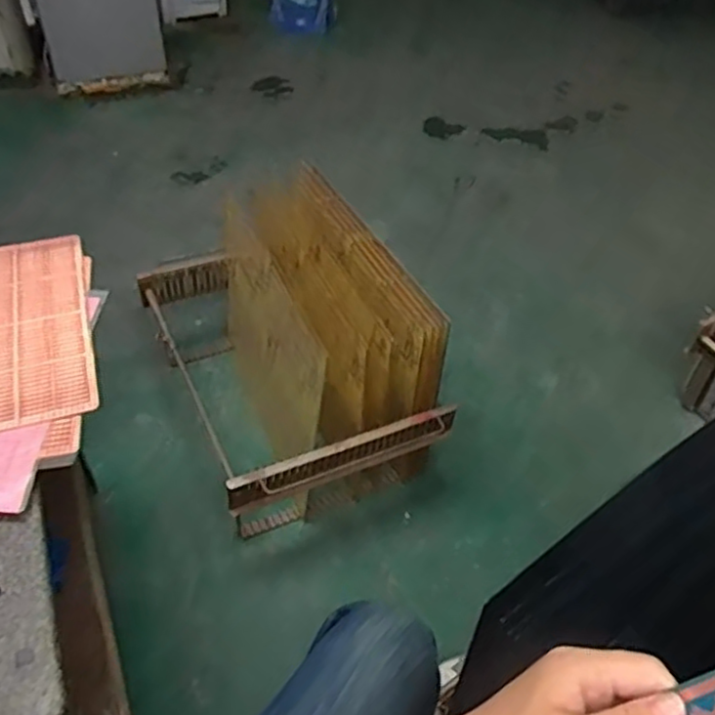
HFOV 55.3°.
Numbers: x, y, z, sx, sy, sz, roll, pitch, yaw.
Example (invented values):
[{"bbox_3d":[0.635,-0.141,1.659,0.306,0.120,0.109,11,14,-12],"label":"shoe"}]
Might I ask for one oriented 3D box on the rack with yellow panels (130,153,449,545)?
[{"bbox_3d":[-0.128,-0.023,1.219,0.370,0.373,0.541,-19,51,-20],"label":"rack with yellow panels"}]

